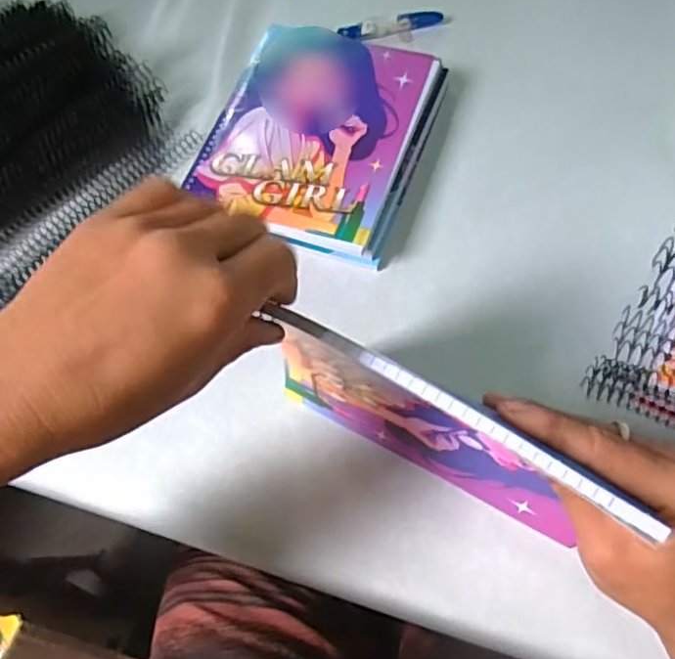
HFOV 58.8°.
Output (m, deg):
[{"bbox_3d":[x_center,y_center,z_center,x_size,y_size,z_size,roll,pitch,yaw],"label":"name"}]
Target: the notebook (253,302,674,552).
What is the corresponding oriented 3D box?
[{"bbox_3d":[0.044,0.054,0.311,0.182,0.147,0.016,29,74,14],"label":"notebook"}]

